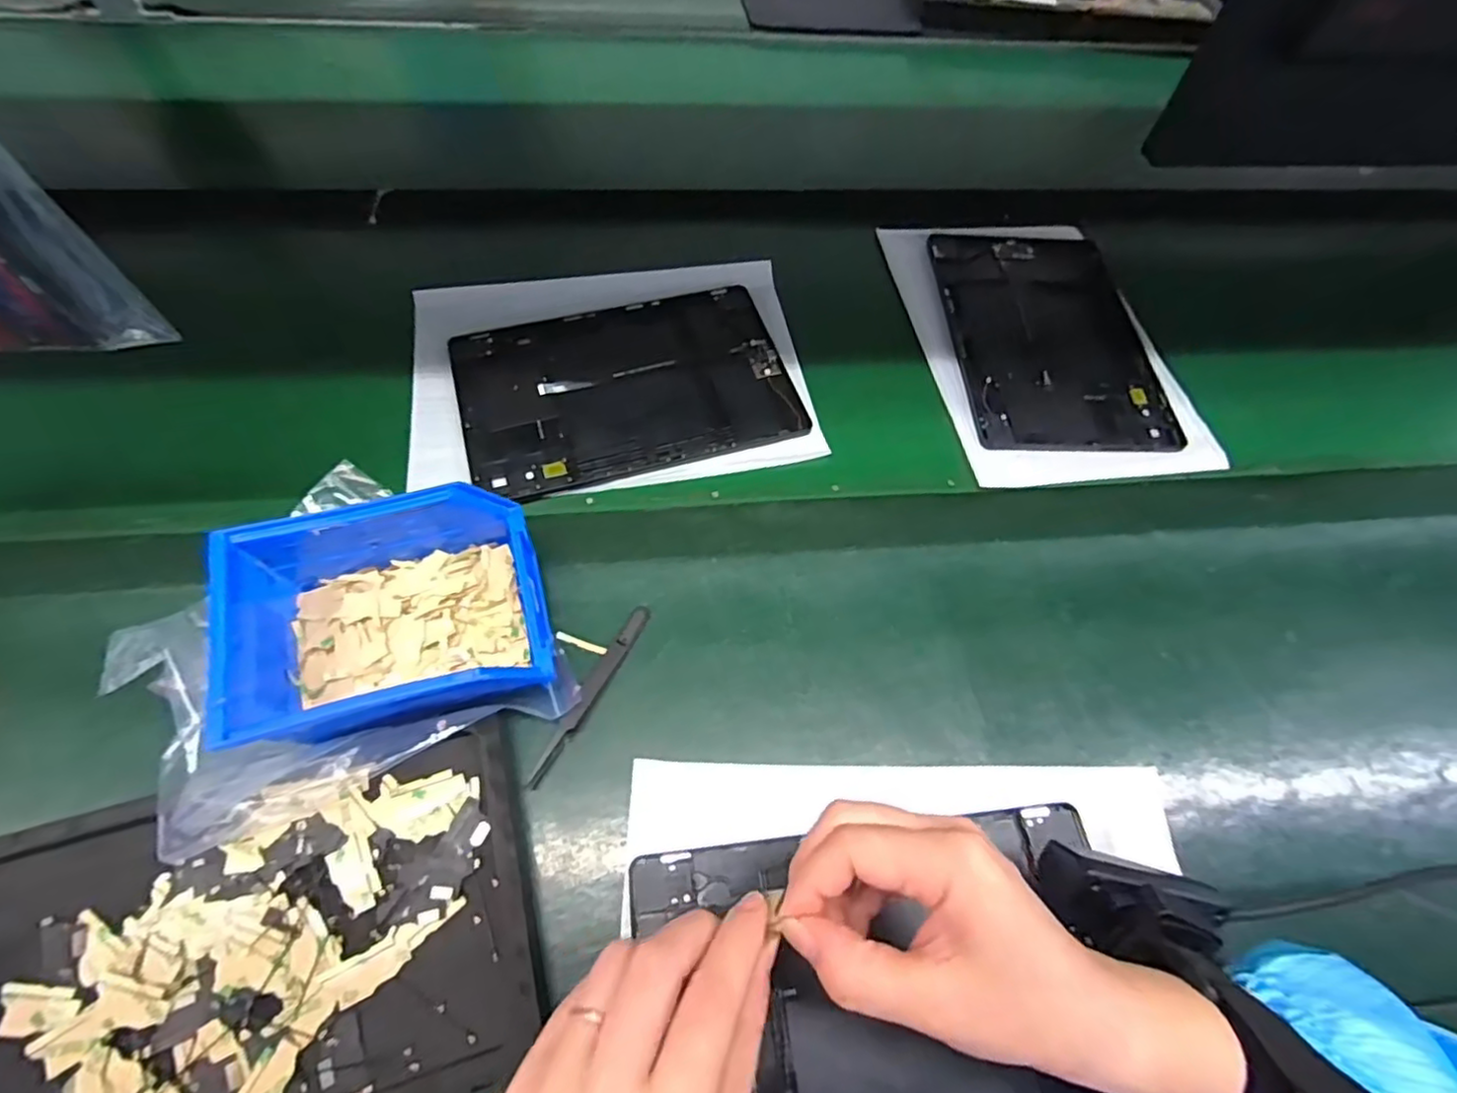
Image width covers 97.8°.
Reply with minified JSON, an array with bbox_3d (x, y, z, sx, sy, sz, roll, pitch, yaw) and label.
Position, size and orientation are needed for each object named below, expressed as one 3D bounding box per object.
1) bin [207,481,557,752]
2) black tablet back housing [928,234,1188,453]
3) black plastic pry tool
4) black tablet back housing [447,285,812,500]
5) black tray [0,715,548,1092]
[{"bbox_3d":[-0.175,0.034,0.341,0.143,0.077,0.125,-12,62,-10],"label":"bin"},{"bbox_3d":[0.257,-0.177,0.517,0.153,0.011,0.238,0,60,-3],"label":"black tablet back housing"},{"bbox_3d":[-0.076,0.080,0.355,0.010,0.008,0.114,24,62,10],"label":"black plastic pry tool"},{"bbox_3d":[-0.074,-0.120,0.467,0.233,0.014,0.155,-16,63,-12],"label":"black tablet back housing"},{"bbox_3d":[-0.215,0.182,0.279,0.256,0.030,0.146,-12,62,-10],"label":"black tray"}]

